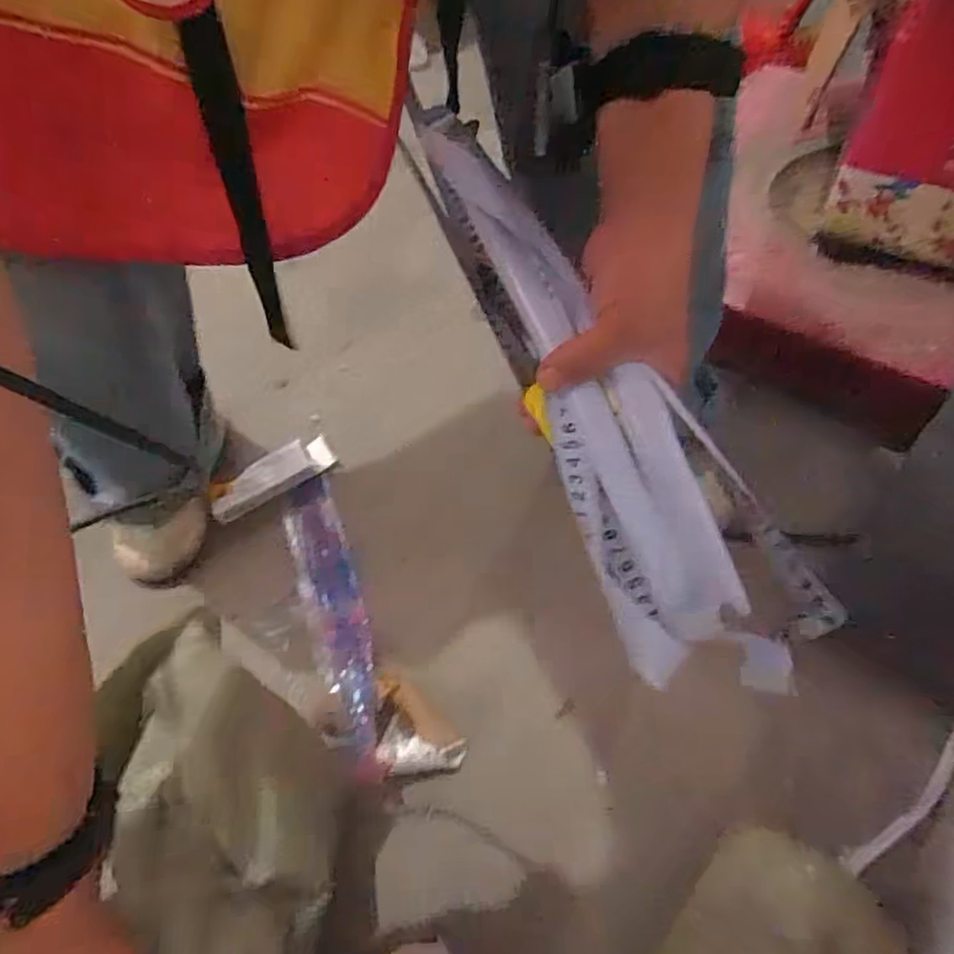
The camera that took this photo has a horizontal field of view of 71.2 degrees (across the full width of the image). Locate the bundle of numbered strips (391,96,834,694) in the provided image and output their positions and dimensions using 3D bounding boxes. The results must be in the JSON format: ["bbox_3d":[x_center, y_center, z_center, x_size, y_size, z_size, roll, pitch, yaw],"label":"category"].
[{"bbox_3d":[0.046,-0.075,0.379,0.079,0.070,0.403,-20,63,-9],"label":"bundle of numbered strips"}]

